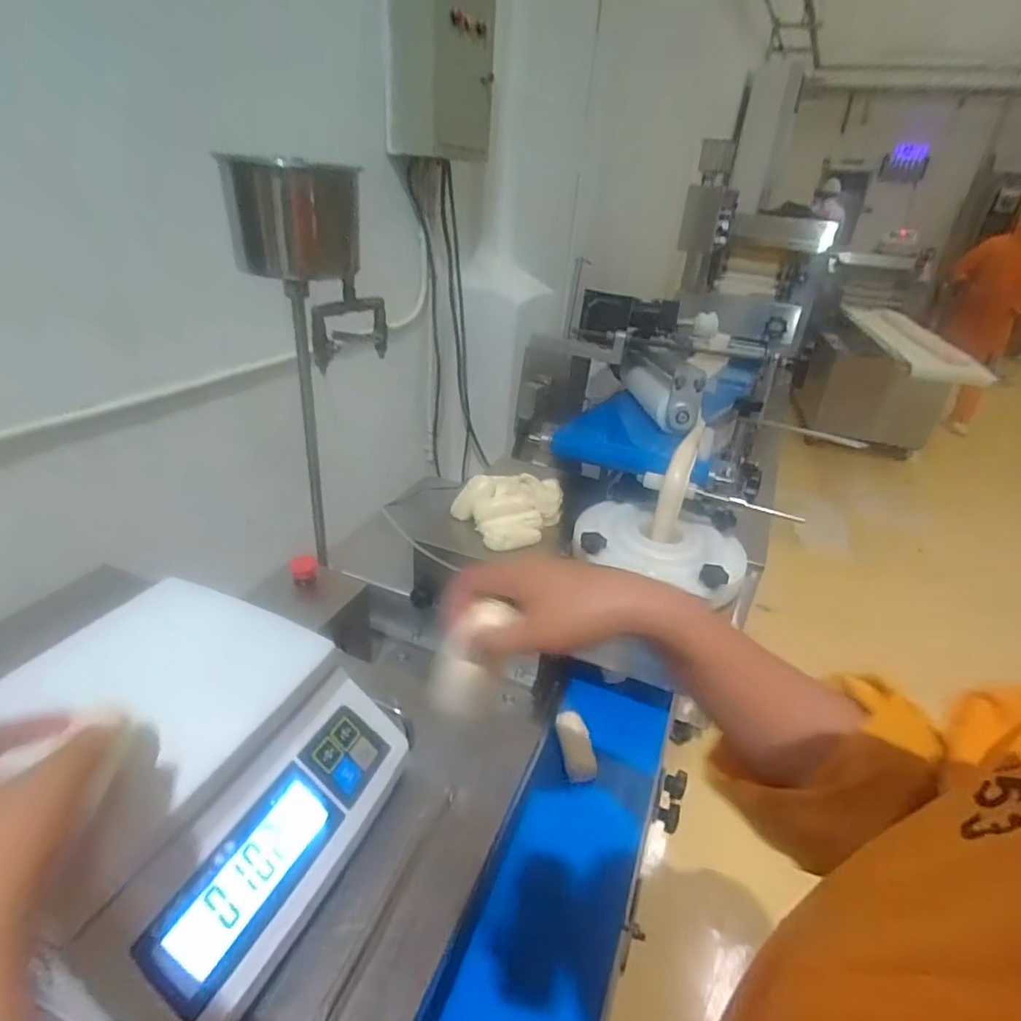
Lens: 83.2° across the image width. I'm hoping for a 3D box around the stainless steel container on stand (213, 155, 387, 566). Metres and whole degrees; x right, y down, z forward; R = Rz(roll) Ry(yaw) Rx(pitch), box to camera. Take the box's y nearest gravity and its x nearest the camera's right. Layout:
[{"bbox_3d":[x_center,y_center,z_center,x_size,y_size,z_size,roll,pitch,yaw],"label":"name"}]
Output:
[{"bbox_3d":[-0.240,-0.168,0.743,0.154,0.479,0.104,-1,31,-9],"label":"stainless steel container on stand"}]

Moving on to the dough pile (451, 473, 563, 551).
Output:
[{"bbox_3d":[0.005,-0.016,0.943,0.160,0.074,0.142,-15,36,-30],"label":"dough pile"}]

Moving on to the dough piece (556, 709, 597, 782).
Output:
[{"bbox_3d":[0.089,0.320,0.788,0.043,0.025,0.090,-1,31,-9],"label":"dough piece"}]

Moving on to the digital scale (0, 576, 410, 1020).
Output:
[{"bbox_3d":[-0.241,0.190,0.431,0.252,0.130,0.253,15,32,17],"label":"digital scale"}]

